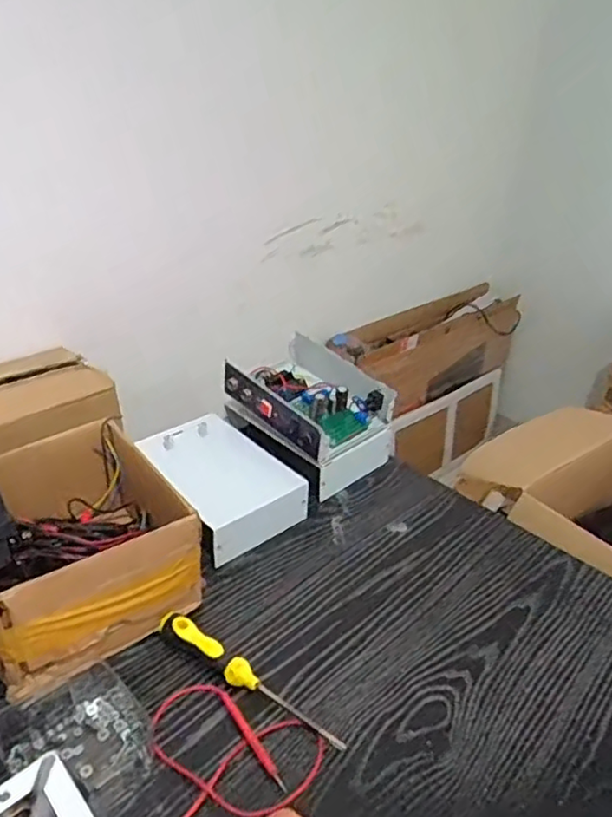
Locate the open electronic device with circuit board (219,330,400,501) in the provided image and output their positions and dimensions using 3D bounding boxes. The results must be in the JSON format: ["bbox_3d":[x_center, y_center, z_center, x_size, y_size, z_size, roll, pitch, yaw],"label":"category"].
[{"bbox_3d":[0.000,0.012,0.910,0.173,0.122,0.207,-20,40,-34],"label":"open electronic device with circuit board"}]

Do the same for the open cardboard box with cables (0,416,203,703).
[{"bbox_3d":[-0.245,0.137,0.664,0.205,0.122,0.233,-17,38,-31],"label":"open cardboard box with cables"}]

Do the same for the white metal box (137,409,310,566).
[{"bbox_3d":[-0.110,0.094,0.814,0.141,0.065,0.207,-21,40,-35],"label":"white metal box"}]

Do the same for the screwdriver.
[{"bbox_3d":[-0.055,0.253,0.599,0.208,0.028,0.022,22,36,25],"label":"screwdriver"}]

